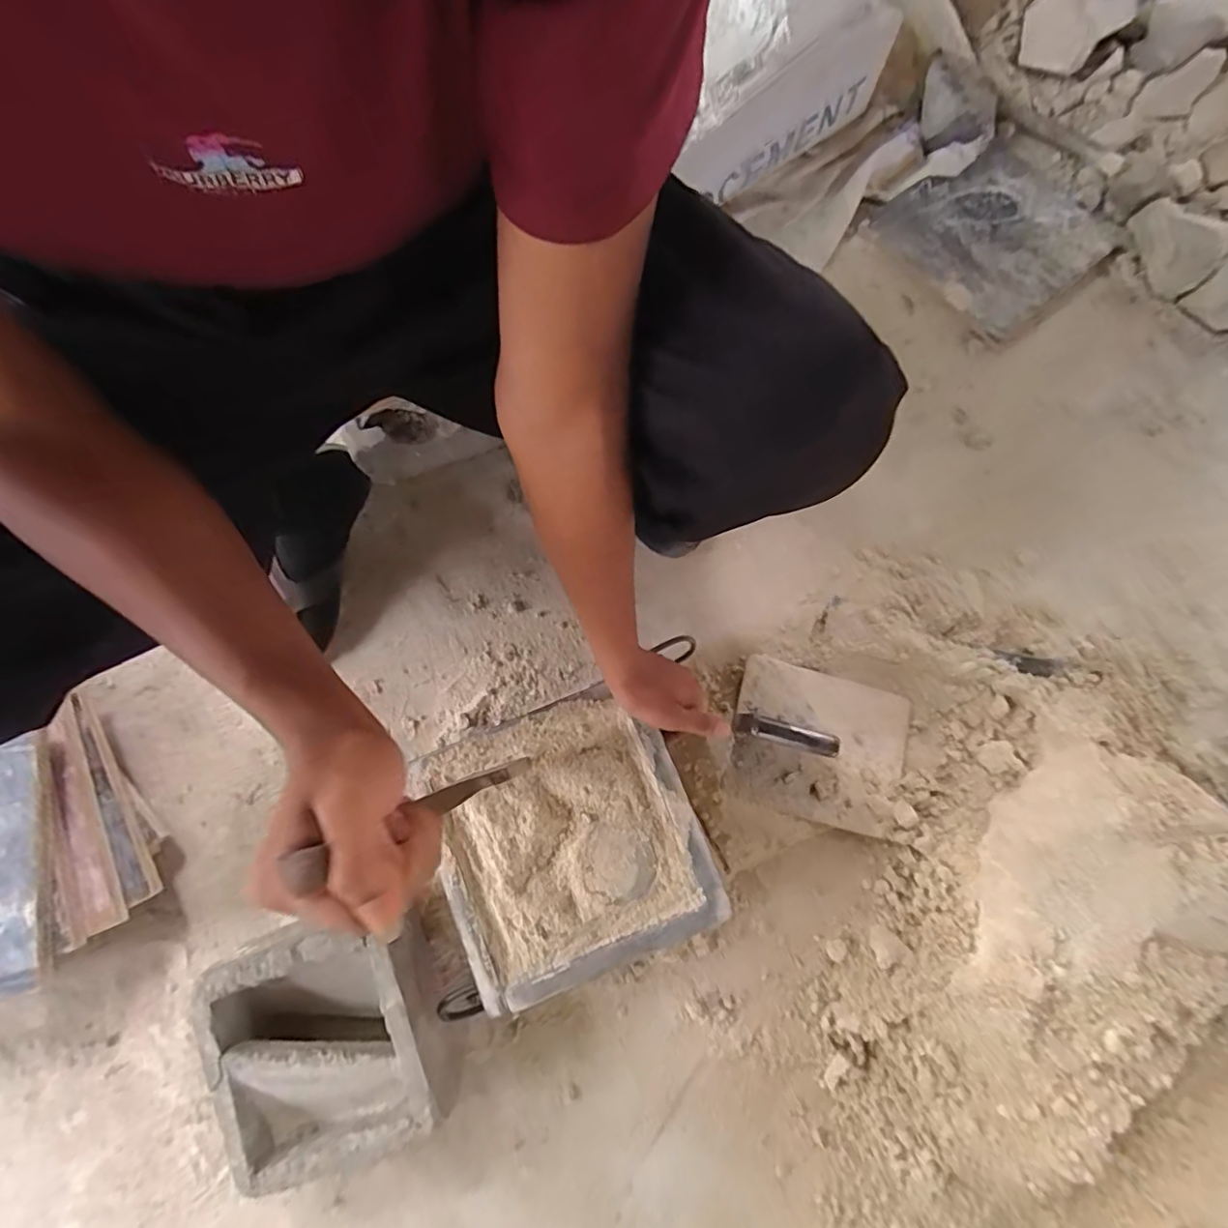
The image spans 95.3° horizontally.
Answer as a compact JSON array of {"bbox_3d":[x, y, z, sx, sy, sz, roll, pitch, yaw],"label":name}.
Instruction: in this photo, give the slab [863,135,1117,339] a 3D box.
[{"bbox_3d":[0.501,-0.502,0.749,0.239,0.030,0.230,-37,82,-6],"label":"slab"}]

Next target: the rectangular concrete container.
[{"bbox_3d":[-0.277,0.415,0.565,0.191,0.098,0.203,-22,80,-4],"label":"rectangular concrete container"}]

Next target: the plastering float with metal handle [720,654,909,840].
[{"bbox_3d":[0.236,0.148,0.626,0.204,0.063,0.170,16,80,3],"label":"plastering float with metal handle"}]

